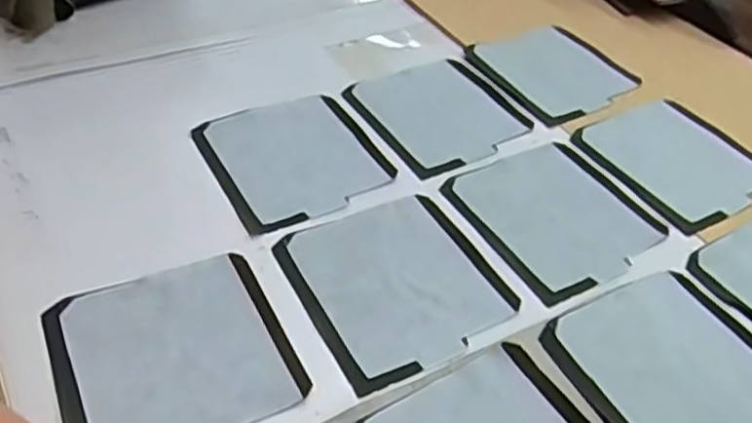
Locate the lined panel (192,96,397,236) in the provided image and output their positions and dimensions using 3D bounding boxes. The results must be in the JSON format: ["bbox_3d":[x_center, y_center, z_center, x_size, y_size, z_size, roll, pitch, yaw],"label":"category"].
[{"bbox_3d":[-0.061,-0.044,0.550,0.126,0.010,0.131,-19,47,-22],"label":"lined panel"}]

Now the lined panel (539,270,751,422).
[{"bbox_3d":[0.186,0.097,0.426,0.129,0.007,0.134,-19,48,-22],"label":"lined panel"}]

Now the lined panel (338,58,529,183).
[{"bbox_3d":[0.058,-0.087,0.613,0.133,0.004,0.132,-21,48,-24],"label":"lined panel"}]

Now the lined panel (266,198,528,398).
[{"bbox_3d":[0.015,0.044,0.468,0.128,0.008,0.133,-19,48,-22],"label":"lined panel"}]

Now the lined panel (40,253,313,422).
[{"bbox_3d":[-0.117,0.084,0.410,0.125,0.008,0.131,-19,47,-22],"label":"lined panel"}]

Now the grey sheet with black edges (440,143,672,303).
[{"bbox_3d":[0.133,0.001,0.524,0.123,0.006,0.133,-20,48,-23],"label":"grey sheet with black edges"}]

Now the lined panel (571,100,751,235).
[{"bbox_3d":[0.248,-0.045,0.574,0.123,0.013,0.128,-21,48,-24],"label":"lined panel"}]

